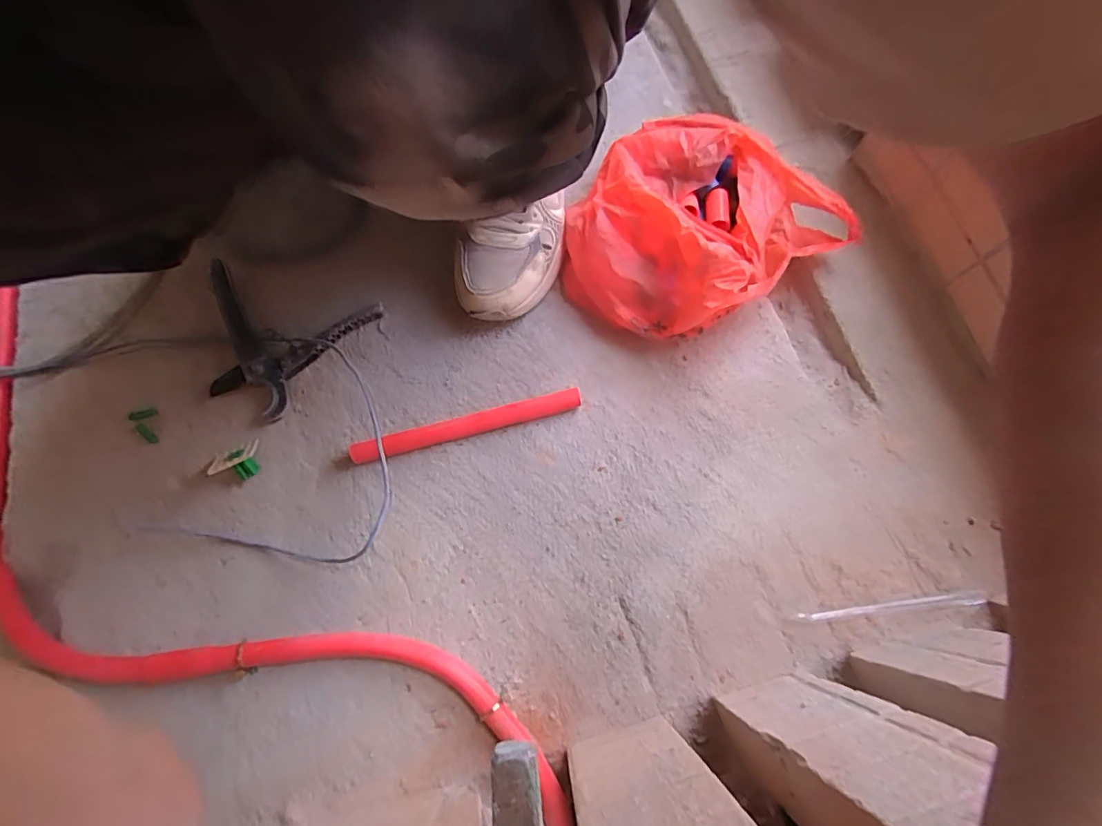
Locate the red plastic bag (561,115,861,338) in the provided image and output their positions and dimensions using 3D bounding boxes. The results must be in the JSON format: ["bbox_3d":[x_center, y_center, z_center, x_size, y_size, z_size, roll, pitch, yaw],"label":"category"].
[{"bbox_3d":[0.150,-0.200,0.533,0.268,0.114,0.228,-39,78,-11],"label":"red plastic bag"}]

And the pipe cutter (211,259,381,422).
[{"bbox_3d":[-0.292,-0.070,0.527,0.185,0.018,0.143,15,74,3],"label":"pipe cutter"}]

